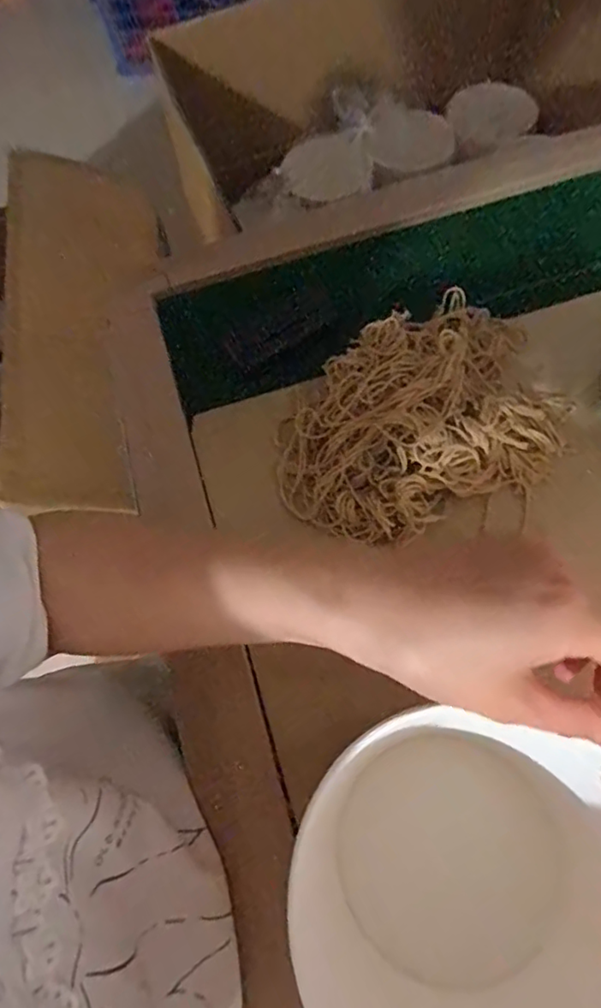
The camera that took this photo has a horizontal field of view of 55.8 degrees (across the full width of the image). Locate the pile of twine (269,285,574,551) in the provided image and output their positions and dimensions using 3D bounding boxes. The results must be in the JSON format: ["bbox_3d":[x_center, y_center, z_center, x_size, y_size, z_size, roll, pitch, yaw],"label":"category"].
[{"bbox_3d":[0.089,-0.071,0.424,0.222,0.060,0.157,-26,69,-7],"label":"pile of twine"}]

